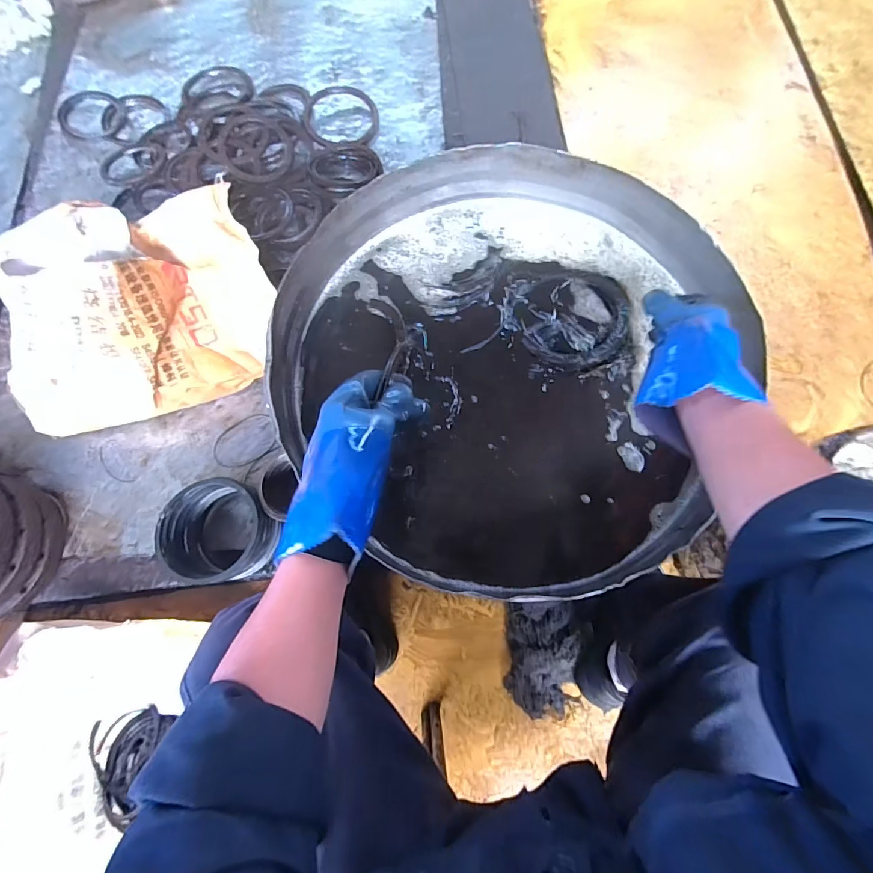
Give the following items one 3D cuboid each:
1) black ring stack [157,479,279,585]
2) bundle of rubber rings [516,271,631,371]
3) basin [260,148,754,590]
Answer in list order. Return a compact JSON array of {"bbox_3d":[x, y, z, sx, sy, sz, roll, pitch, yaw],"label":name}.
[{"bbox_3d":[-0.373,0.162,0.743,0.150,0.132,0.162,-4,78,-3],"label":"black ring stack"},{"bbox_3d":[0.193,-0.164,0.586,0.147,0.018,0.152,0,80,1],"label":"bundle of rubber rings"},{"bbox_3d":[0.077,-0.098,0.525,0.513,0.087,0.531,0,80,1],"label":"basin"}]

